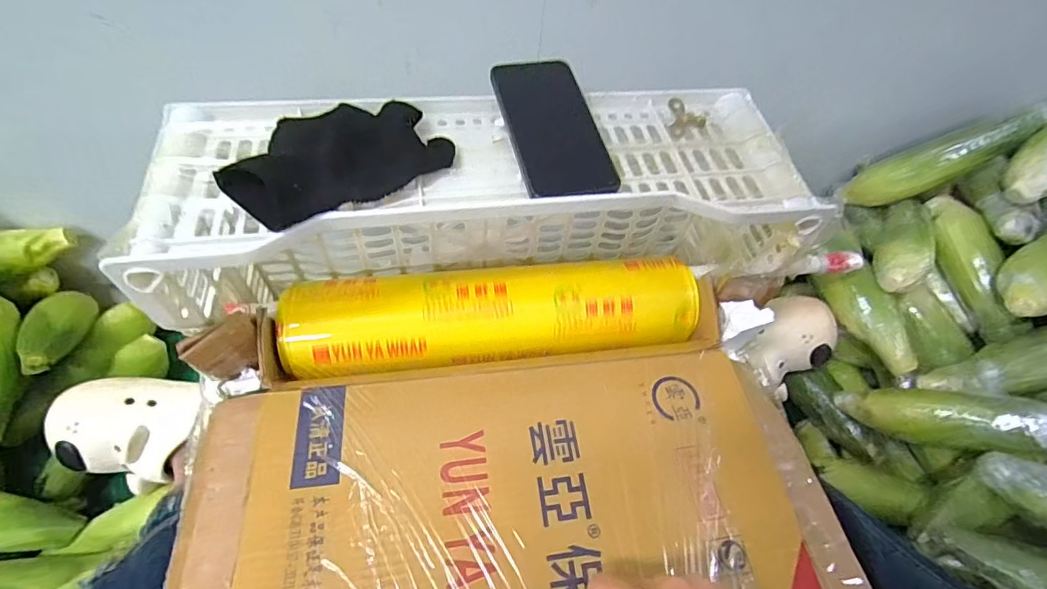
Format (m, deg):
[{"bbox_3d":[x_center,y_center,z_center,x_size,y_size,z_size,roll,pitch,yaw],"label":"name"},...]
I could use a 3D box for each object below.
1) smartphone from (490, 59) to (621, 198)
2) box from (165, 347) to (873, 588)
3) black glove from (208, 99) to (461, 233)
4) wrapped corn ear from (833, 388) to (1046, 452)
[{"bbox_3d":[0.023,-0.142,0.403,0.073,0.008,0.153,-10,64,-14],"label":"smartphone"},{"bbox_3d":[0.010,0.203,0.365,0.511,0.036,0.325,-6,57,-8],"label":"box"},{"bbox_3d":[-0.139,-0.106,0.366,0.153,0.026,0.093,-32,64,-24],"label":"black glove"},{"bbox_3d":[0.520,0.149,0.574,0.265,0.047,0.061,-2,47,39],"label":"wrapped corn ear"}]

